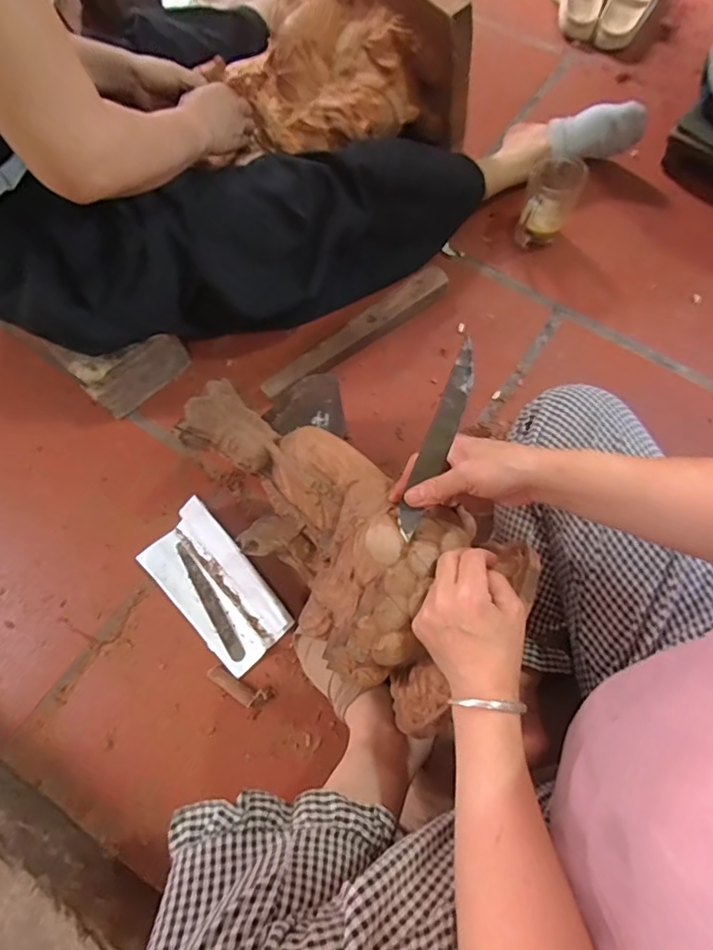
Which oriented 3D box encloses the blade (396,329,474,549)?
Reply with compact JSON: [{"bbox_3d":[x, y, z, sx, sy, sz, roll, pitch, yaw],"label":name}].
[{"bbox_3d":[0.075,-0.032,0.470,0.024,0.007,0.182,21,89,-4],"label":"blade"}]

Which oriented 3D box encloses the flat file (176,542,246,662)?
[{"bbox_3d":[-0.191,0.162,0.674,0.019,0.004,0.171,-32,72,-9],"label":"flat file"}]

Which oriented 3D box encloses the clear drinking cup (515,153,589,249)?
[{"bbox_3d":[0.292,-0.412,0.792,0.079,0.111,0.073,11,71,6],"label":"clear drinking cup"}]

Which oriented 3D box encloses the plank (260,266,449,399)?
[{"bbox_3d":[0.003,-0.209,0.766,0.318,0.019,0.044,-37,73,-11],"label":"plank"}]

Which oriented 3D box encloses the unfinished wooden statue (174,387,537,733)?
[{"bbox_3d":[-0.011,0.045,0.532,0.192,0.125,0.374,-41,68,-12],"label":"unfinished wooden statue"}]

